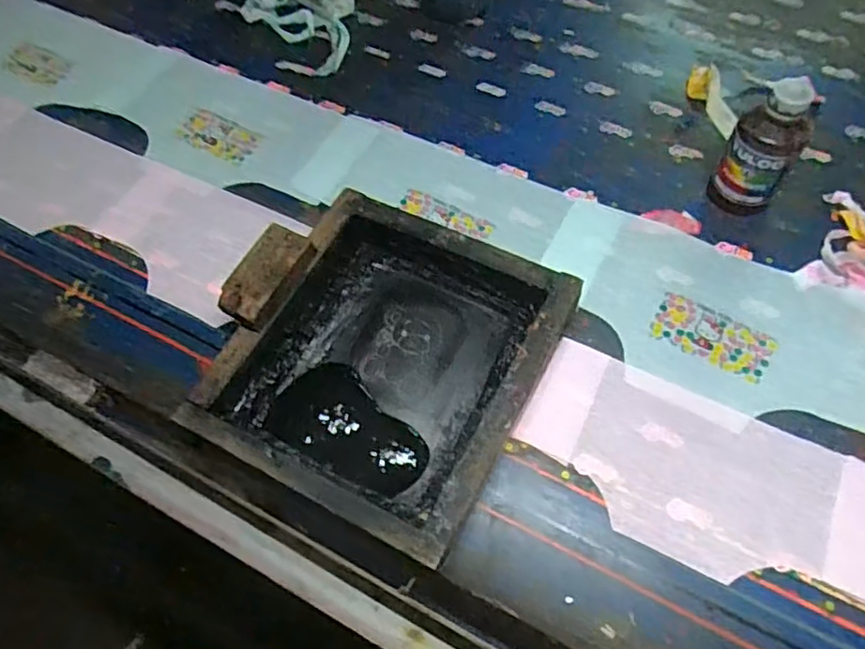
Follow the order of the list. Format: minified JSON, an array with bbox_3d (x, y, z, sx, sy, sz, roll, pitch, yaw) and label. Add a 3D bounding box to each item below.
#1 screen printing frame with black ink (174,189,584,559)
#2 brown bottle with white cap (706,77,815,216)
[{"bbox_3d":[-0.049,0.022,0.523,0.258,0.068,0.258,24,65,17],"label":"screen printing frame with black ink"},{"bbox_3d":[0.295,-0.155,0.560,0.062,0.125,0.053,28,66,19],"label":"brown bottle with white cap"}]

